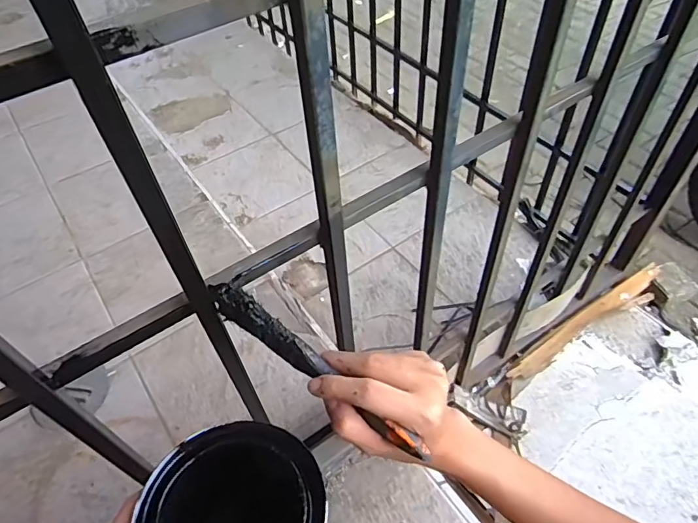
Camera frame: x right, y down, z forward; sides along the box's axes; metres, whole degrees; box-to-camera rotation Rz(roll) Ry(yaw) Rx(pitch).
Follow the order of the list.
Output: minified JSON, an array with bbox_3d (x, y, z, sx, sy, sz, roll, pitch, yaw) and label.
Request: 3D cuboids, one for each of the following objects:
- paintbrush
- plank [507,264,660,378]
[{"bbox_3d":[-0.028,0.070,0.336,0.186,0.025,0.016,36,61,14],"label":"paintbrush"},{"bbox_3d":[0.507,0.120,1.023,0.463,0.027,0.059,-26,59,-22],"label":"plank"}]

